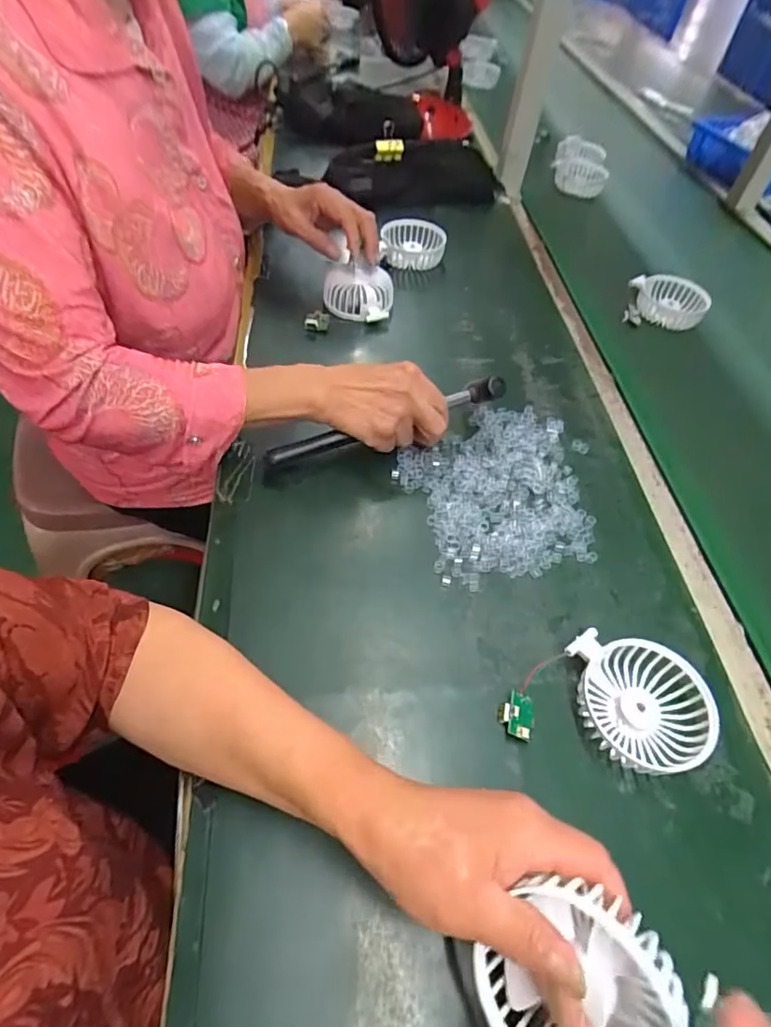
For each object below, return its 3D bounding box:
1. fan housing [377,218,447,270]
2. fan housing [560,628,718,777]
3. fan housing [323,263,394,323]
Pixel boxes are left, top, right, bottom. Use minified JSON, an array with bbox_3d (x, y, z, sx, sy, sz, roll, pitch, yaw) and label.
[{"bbox_3d":[0.034,-0.371,0.744,0.087,0.034,0.079,-6,54,-8],"label":"fan housing"},{"bbox_3d":[0.182,0.138,0.394,0.096,0.029,0.085,13,54,6],"label":"fan housing"},{"bbox_3d":[-0.034,-0.274,0.681,0.087,0.043,0.075,3,53,-2],"label":"fan housing"}]

